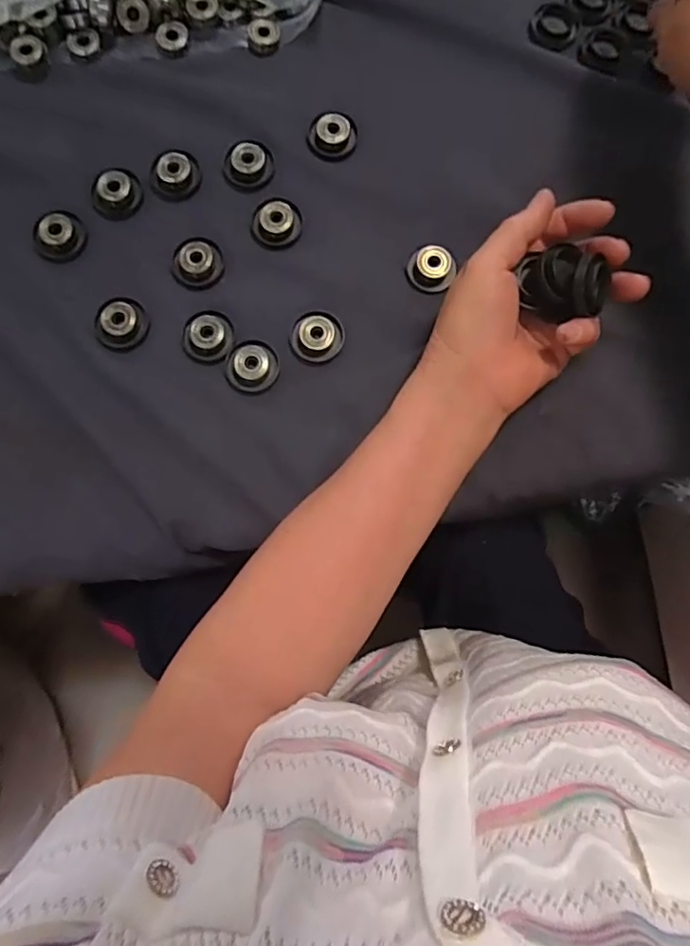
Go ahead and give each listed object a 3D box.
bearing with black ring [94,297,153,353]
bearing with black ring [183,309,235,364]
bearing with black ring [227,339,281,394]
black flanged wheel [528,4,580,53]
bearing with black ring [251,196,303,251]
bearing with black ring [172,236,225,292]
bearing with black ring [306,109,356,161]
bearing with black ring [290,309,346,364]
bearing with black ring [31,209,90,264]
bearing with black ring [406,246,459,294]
[{"bbox_3d":[-0.140,-0.094,0.372,0.033,0.007,0.034,0,80,-1],"label":"bearing with black ring"},{"bbox_3d":[-0.086,-0.087,0.374,0.032,0.007,0.034,8,80,0],"label":"bearing with black ring"},{"bbox_3d":[-0.057,-0.066,0.370,0.030,0.006,0.033,23,80,3],"label":"bearing with black ring"},{"bbox_3d":[0.145,-0.310,0.416,0.033,0.005,0.033,0,80,-1],"label":"black flanged wheel"},{"bbox_3d":[-0.044,-0.161,0.384,0.031,0.012,0.031,0,80,-1],"label":"bearing with black ring"},{"bbox_3d":[-0.093,-0.133,0.378,0.031,0.011,0.031,0,80,-1],"label":"bearing with black ring"},{"bbox_3d":[-0.008,-0.222,0.396,0.032,0.011,0.028,-1,80,-2],"label":"bearing with black ring"},{"bbox_3d":[-0.017,-0.087,0.373,0.033,0.010,0.035,0,80,-1],"label":"bearing with black ring"},{"bbox_3d":[-0.182,-0.151,0.383,0.030,0.014,0.029,0,80,-1],"label":"bearing with black ring"},{"bbox_3d":[0.055,-0.132,0.385,0.031,0.010,0.033,0,80,-1],"label":"bearing with black ring"}]

